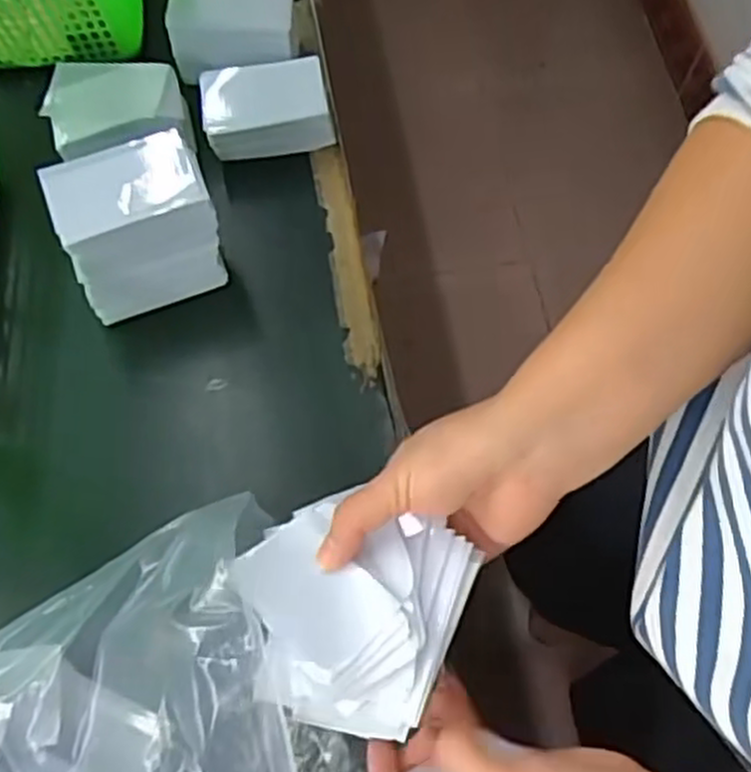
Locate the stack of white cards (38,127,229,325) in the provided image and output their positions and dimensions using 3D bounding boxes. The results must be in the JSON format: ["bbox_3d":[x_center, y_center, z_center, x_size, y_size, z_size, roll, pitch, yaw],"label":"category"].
[{"bbox_3d":[-0.152,-0.101,0.516,0.098,0.109,0.061,-21,70,-9],"label":"stack of white cards"}]

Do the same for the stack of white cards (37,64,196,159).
[{"bbox_3d":[-0.189,-0.201,0.582,0.098,0.049,0.076,-15,69,-7],"label":"stack of white cards"}]

